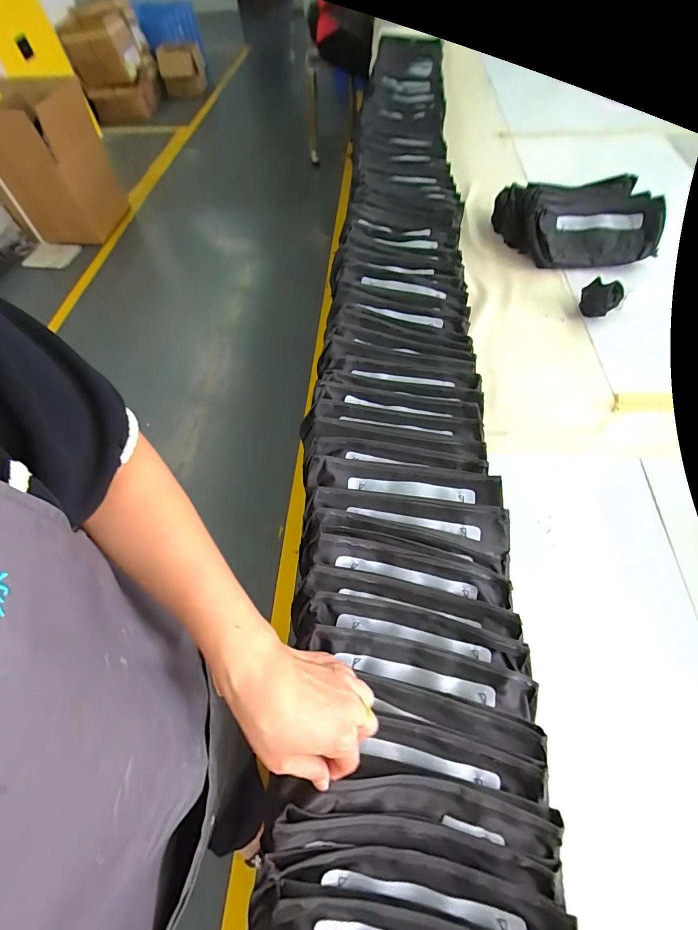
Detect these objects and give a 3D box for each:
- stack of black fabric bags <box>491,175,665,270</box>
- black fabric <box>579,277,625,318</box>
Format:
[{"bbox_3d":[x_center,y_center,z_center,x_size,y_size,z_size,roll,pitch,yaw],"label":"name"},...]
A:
[{"bbox_3d":[0.462,-0.495,0.830,0.265,0.116,0.189,-4,57,1],"label":"stack of black fabric bags"},{"bbox_3d":[0.447,-0.296,0.720,0.024,0.064,0.062,3,29,-48],"label":"black fabric"}]

